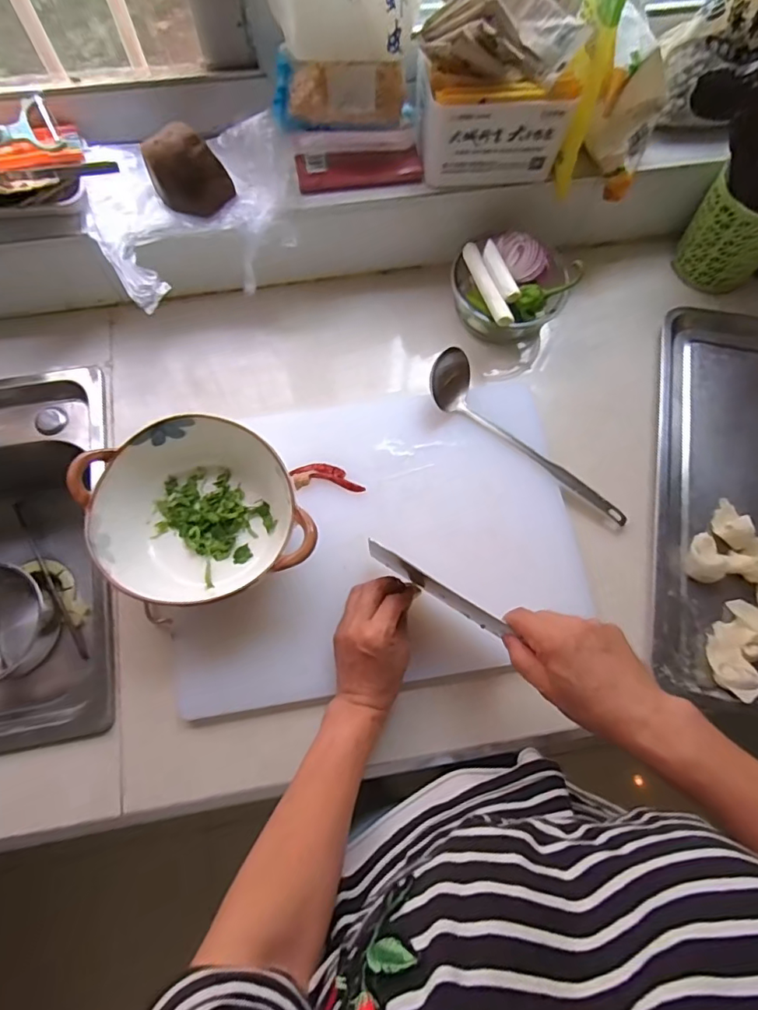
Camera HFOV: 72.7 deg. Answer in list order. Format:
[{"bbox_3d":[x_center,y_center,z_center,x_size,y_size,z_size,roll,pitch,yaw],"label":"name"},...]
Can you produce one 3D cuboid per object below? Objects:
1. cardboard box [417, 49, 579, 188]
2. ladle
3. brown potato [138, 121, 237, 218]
[{"bbox_3d":[0.122,-0.431,0.573,0.151,0.090,0.098,-1,72,-2],"label":"cardboard box"},{"bbox_3d":[0.165,-0.065,0.591,0.273,0.067,0.057,43,76,11],"label":"ladle"},{"bbox_3d":[-0.207,-0.364,0.558,0.078,0.071,0.050,-21,74,-8],"label":"brown potato"}]

